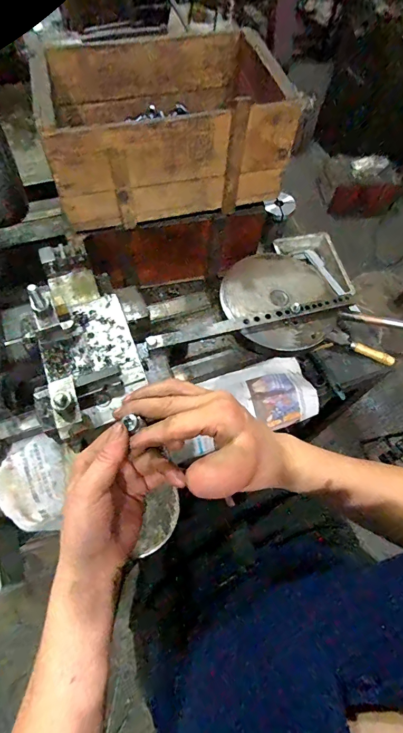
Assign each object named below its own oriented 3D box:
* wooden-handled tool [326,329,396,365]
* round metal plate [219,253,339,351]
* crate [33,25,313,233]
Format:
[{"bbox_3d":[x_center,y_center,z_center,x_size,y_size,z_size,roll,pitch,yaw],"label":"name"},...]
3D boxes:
[{"bbox_3d":[0.308,-0.040,0.696,0.131,0.020,0.028,24,63,9],"label":"wooden-handled tool"},{"bbox_3d":[0.129,-0.110,0.584,0.185,0.022,0.175,2,62,-3],"label":"round metal plate"},{"bbox_3d":[-0.069,-0.383,0.584,0.336,0.153,0.246,-14,64,-11],"label":"crate"}]

